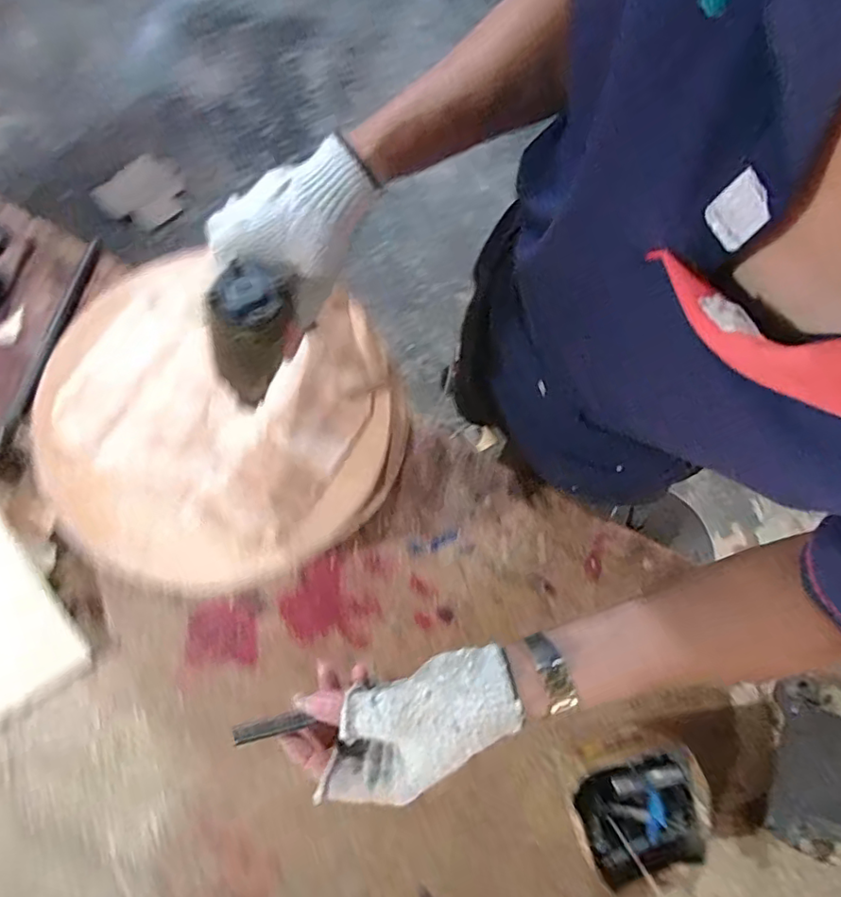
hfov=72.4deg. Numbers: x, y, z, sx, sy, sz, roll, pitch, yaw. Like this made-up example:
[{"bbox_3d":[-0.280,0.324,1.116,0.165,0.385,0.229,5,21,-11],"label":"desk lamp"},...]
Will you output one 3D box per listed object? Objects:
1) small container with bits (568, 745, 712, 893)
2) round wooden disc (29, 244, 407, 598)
[{"bbox_3d":[0.209,0.355,0.563,0.130,0.072,0.104,-14,75,-4],"label":"small container with bits"},{"bbox_3d":[-0.188,-0.022,0.537,0.322,0.033,0.299,0,74,0],"label":"round wooden disc"}]

